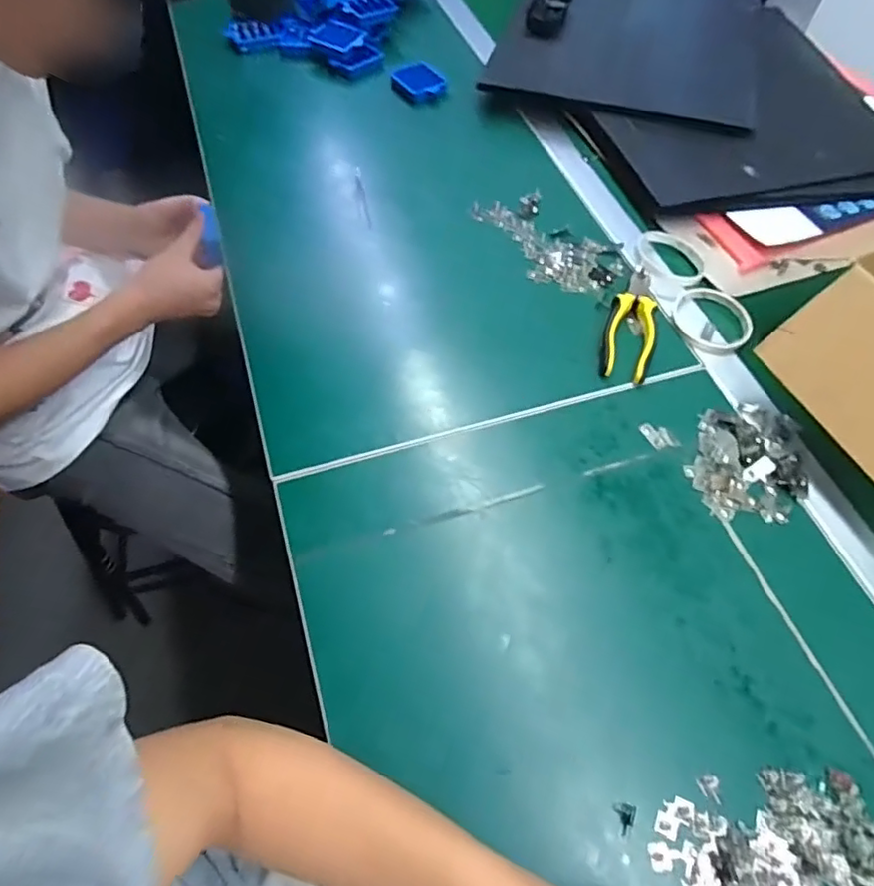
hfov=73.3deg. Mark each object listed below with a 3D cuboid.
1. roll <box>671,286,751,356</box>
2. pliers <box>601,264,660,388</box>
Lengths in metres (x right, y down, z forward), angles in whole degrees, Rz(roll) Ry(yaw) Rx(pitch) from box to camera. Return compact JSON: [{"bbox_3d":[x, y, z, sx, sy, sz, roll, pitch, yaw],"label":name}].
[{"bbox_3d":[0.297,-0.134,0.632,0.085,0.014,0.071,30,62,16],"label":"roll"},{"bbox_3d":[0.208,-0.129,0.625,0.050,0.019,0.152,17,59,9],"label":"pliers"}]

